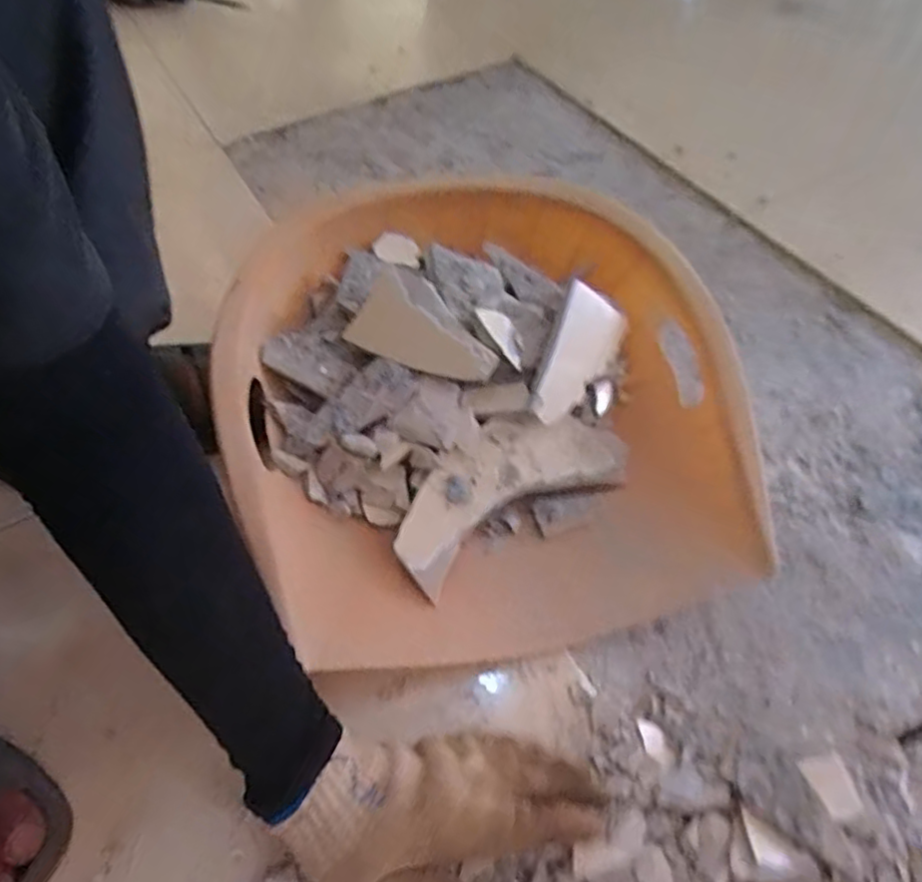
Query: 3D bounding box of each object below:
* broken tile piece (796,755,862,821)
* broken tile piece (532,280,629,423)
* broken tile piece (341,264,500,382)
[{"bbox_3d":[0.240,0.224,0.431,0.031,0.007,0.037,-6,41,-2],"label":"broken tile piece"},{"bbox_3d":[0.099,-0.071,0.568,0.062,0.012,0.120,22,86,-23],"label":"broken tile piece"},{"bbox_3d":[-0.029,-0.093,0.555,0.126,0.012,0.074,28,89,12],"label":"broken tile piece"}]

